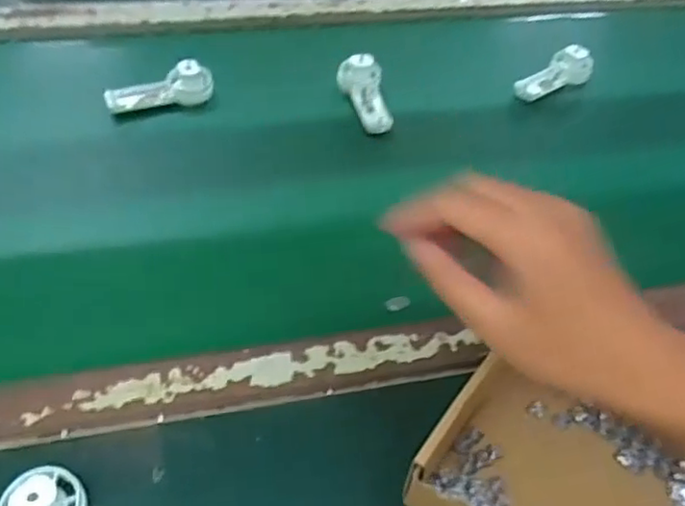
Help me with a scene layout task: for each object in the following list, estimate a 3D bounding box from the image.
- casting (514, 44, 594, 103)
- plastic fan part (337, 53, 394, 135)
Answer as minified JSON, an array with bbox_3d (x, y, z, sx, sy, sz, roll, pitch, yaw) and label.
[{"bbox_3d":[0.210,-0.178,0.635,0.089,0.028,0.037,-33,60,-29],"label":"casting"},{"bbox_3d":[0.021,-0.147,0.591,0.041,0.030,0.078,-3,50,-8],"label":"plastic fan part"}]

